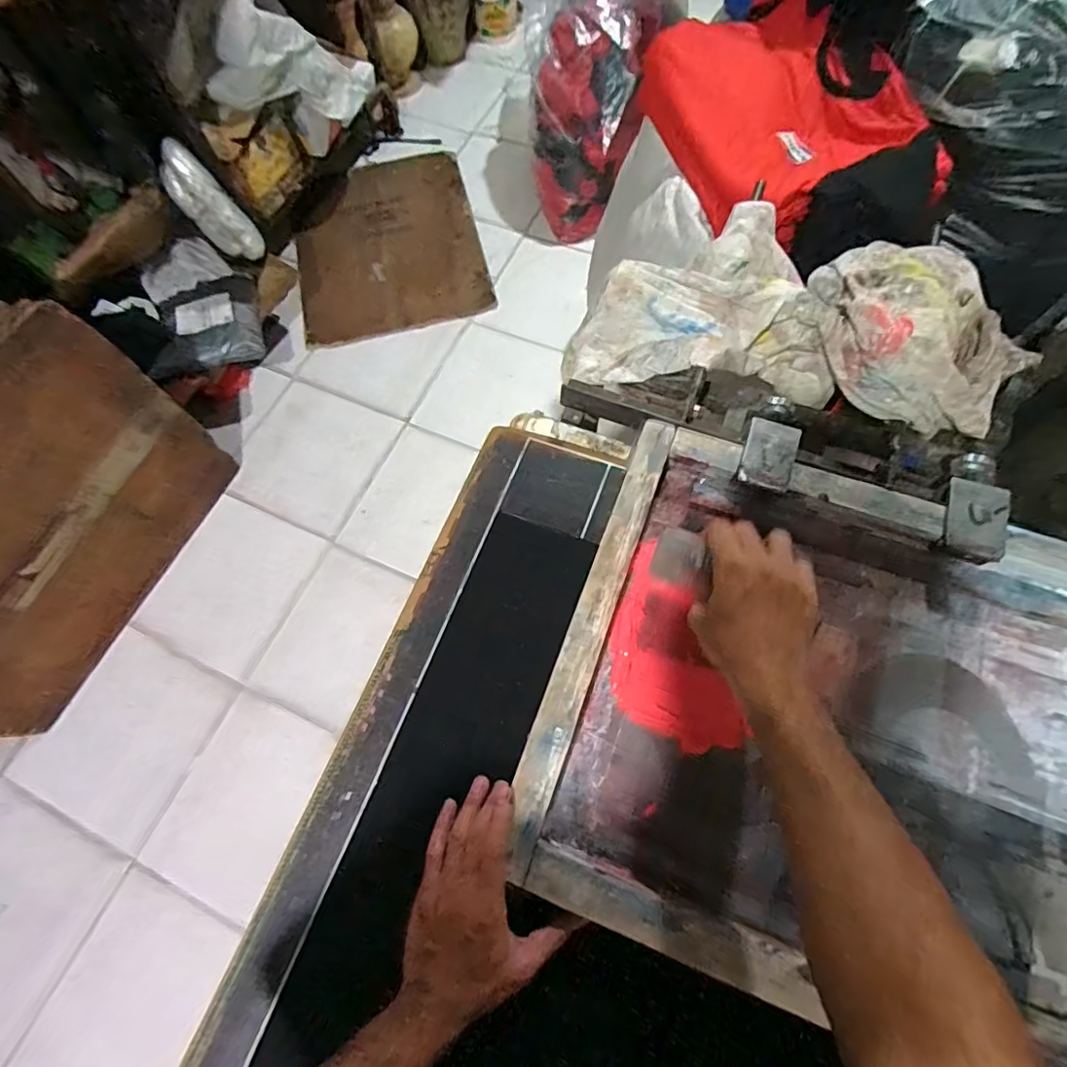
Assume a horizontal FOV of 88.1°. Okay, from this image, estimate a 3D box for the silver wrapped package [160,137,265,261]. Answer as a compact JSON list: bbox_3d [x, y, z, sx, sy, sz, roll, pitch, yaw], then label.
[{"bbox_3d":[-0.805,-0.805,1.364,0.101,0.288,0.104,17,64,45],"label":"silver wrapped package"}]

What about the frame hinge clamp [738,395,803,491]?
[{"bbox_3d":[0.255,-0.099,0.591,0.051,0.030,0.113,17,69,9],"label":"frame hinge clamp"}]

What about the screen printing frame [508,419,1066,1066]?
[{"bbox_3d":[0.310,0.178,0.504,0.576,0.056,0.459,19,69,10],"label":"screen printing frame"}]

